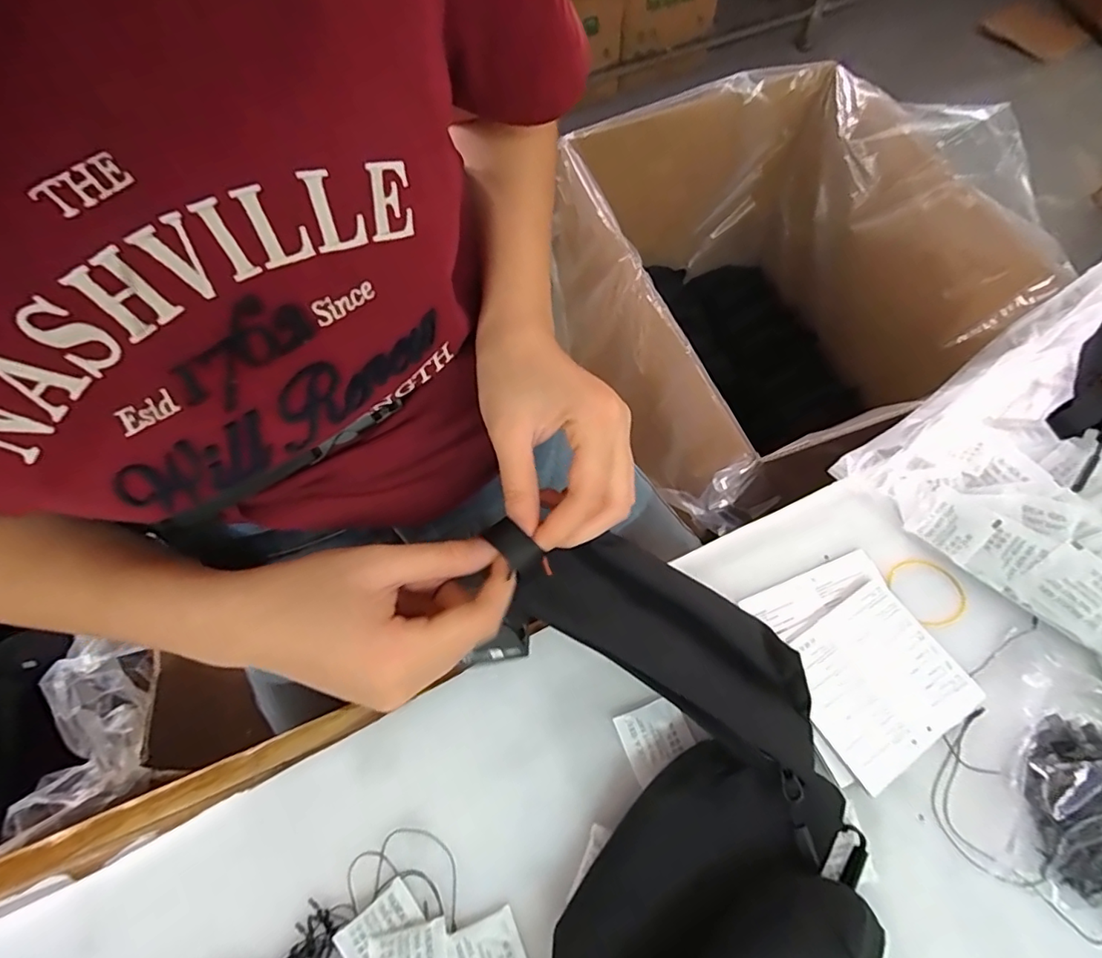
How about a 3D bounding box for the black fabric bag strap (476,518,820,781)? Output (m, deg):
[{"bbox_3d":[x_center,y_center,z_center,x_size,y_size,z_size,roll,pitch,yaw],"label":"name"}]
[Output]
[{"bbox_3d":[0.059,0.080,0.299,0.204,0.023,0.069,30,67,-10],"label":"black fabric bag strap"}]

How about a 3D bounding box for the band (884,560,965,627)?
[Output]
[{"bbox_3d":[0.258,0.077,0.375,0.045,0.005,0.047,-1,63,2],"label":"band"}]

